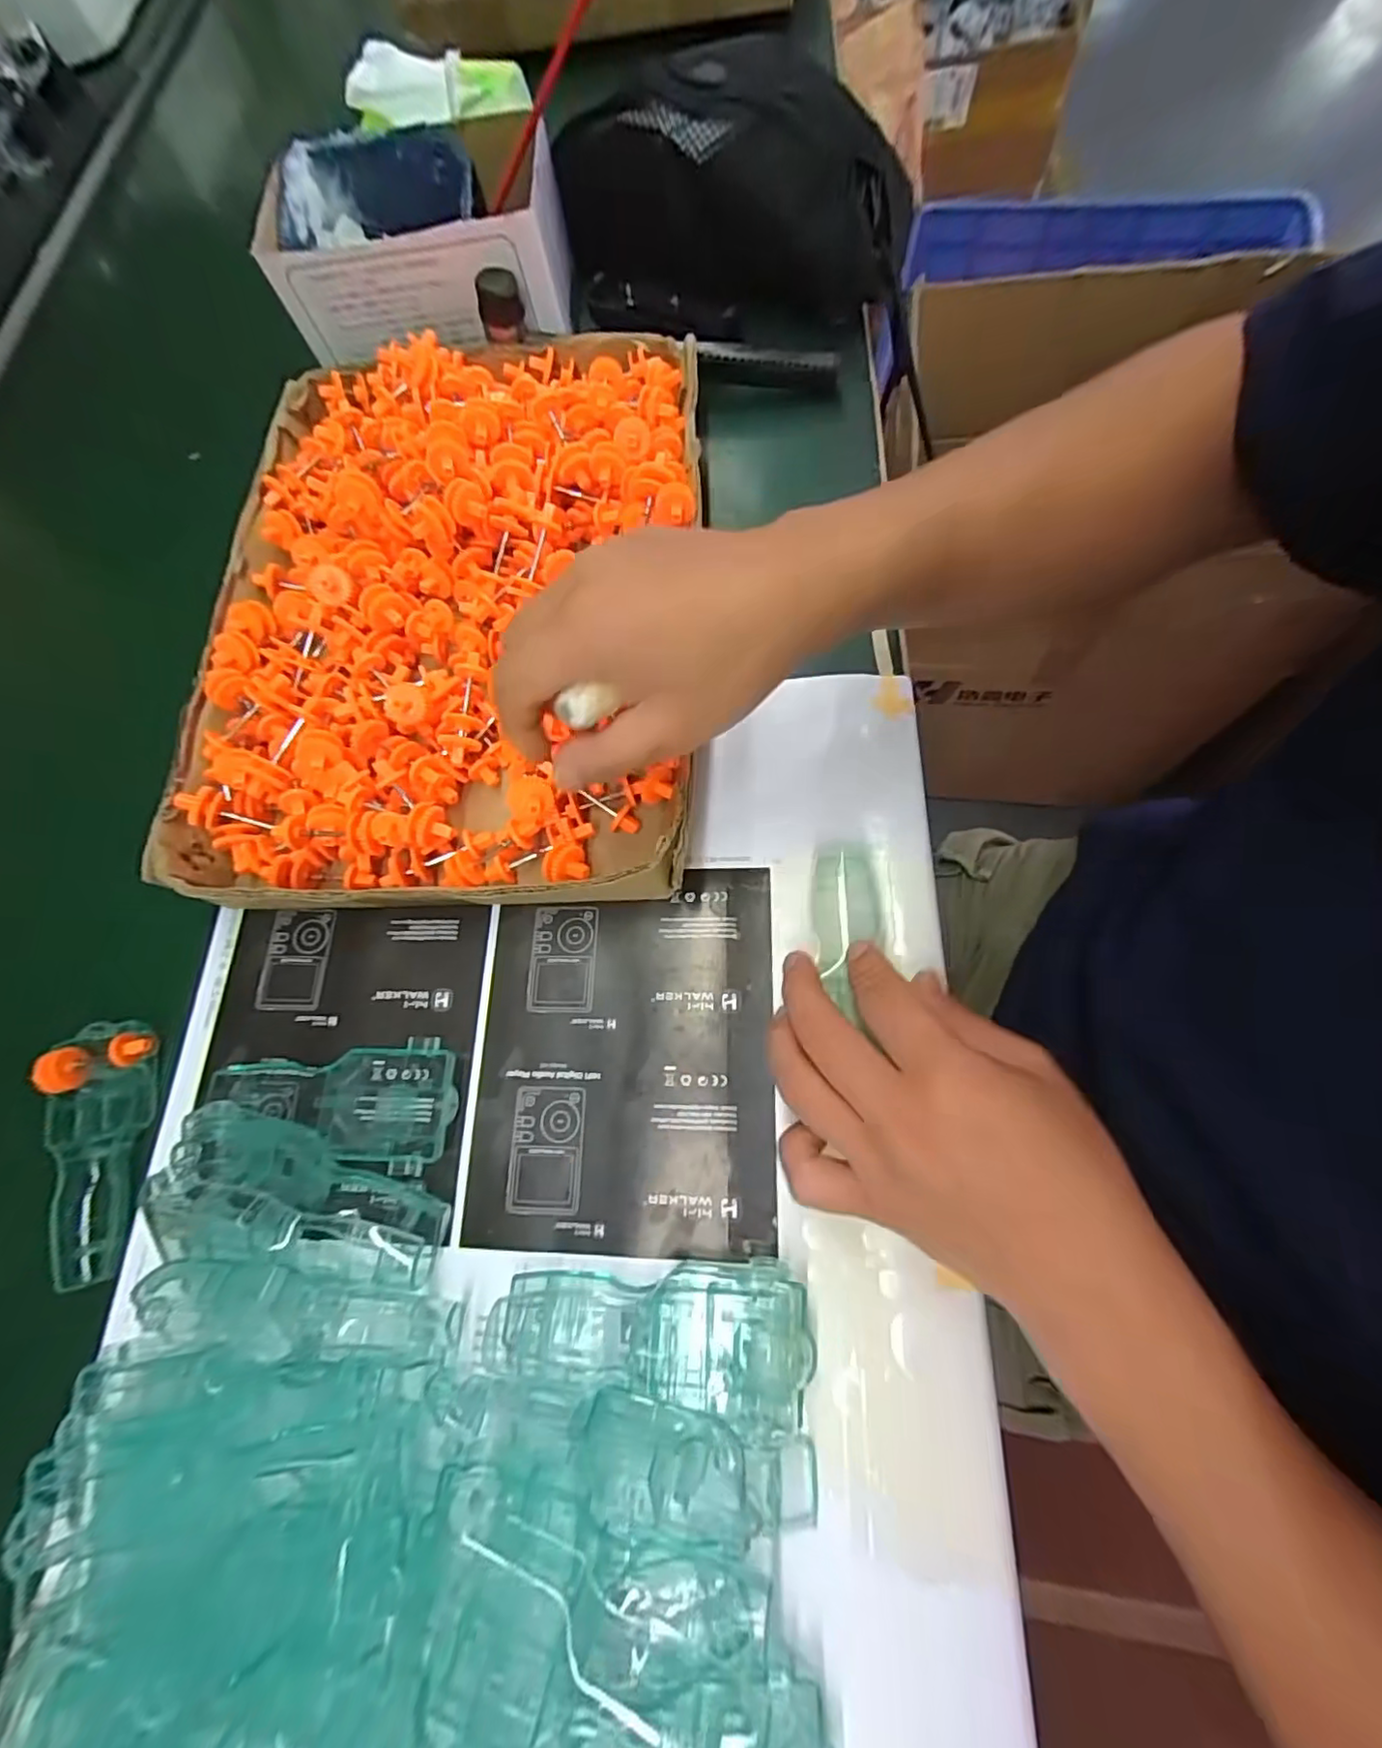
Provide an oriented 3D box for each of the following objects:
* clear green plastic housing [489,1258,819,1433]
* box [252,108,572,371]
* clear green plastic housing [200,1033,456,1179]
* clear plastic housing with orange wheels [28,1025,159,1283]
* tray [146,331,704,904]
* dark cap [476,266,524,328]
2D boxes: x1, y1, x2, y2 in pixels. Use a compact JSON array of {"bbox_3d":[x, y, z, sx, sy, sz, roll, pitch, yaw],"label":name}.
[{"bbox_3d":[-0.019,0.188,0.251,0.132,0.031,0.050,-3,71,6],"label":"clear green plastic housing"},{"bbox_3d":[-0.182,-0.429,0.421,0.187,0.074,0.128,-8,71,5],"label":"box"},{"bbox_3d":[-0.176,0.111,0.302,0.127,0.018,0.058,-2,72,7],"label":"clear green plastic housing"},{"bbox_3d":[-0.315,0.142,0.323,0.056,0.018,0.124,-6,71,6],"label":"clear plastic housing with orange wheels"},{"bbox_3d":[-0.137,-0.166,0.356,0.280,0.058,0.371,-2,72,8],"label":"tray"},{"bbox_3d":[-0.123,-0.367,0.399,0.027,0.028,0.030,-18,70,2],"label":"dark cap"}]

